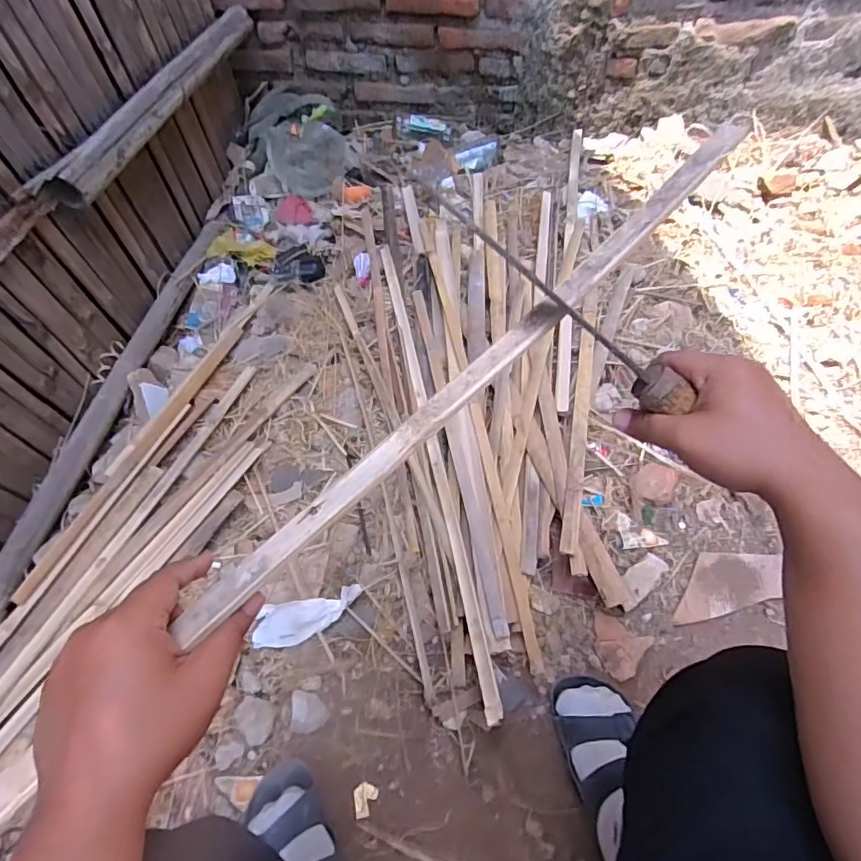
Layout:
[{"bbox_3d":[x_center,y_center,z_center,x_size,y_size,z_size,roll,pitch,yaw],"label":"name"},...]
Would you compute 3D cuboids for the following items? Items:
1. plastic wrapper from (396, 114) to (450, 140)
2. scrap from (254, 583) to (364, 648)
[{"bbox_3d":[-0.018,-0.786,1.364,0.143,0.028,0.051,16,62,11],"label":"plastic wrapper"},{"bbox_3d":[-0.178,0.271,0.768,0.155,0.034,0.059,-12,61,-4],"label":"scrap"}]

